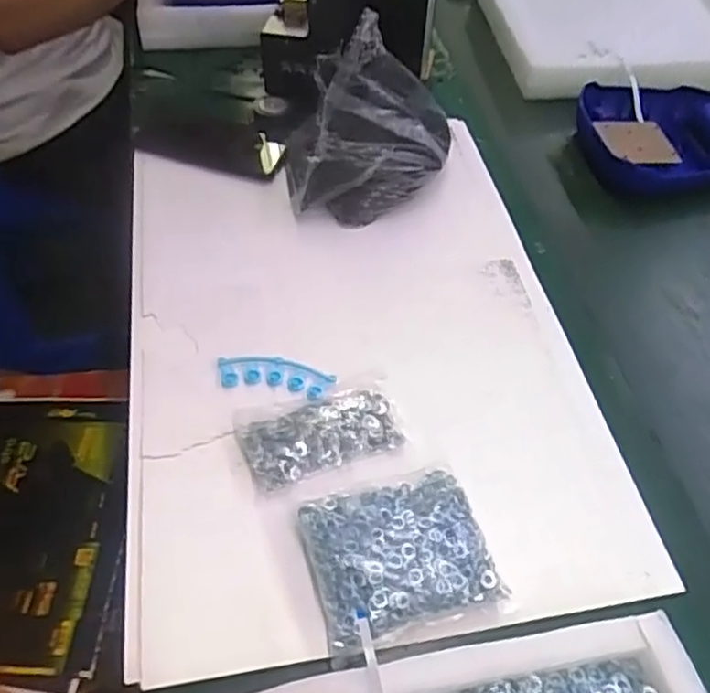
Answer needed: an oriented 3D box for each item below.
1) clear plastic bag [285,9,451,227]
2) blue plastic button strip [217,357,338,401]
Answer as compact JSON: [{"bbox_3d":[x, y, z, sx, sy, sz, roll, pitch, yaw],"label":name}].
[{"bbox_3d":[0.012,-0.215,0.673,0.163,0.135,0.145,7,52,2],"label":"clear plastic bag"},{"bbox_3d":[-0.066,0.024,0.564,0.096,0.010,0.032,10,53,5],"label":"blue plastic button strip"}]

